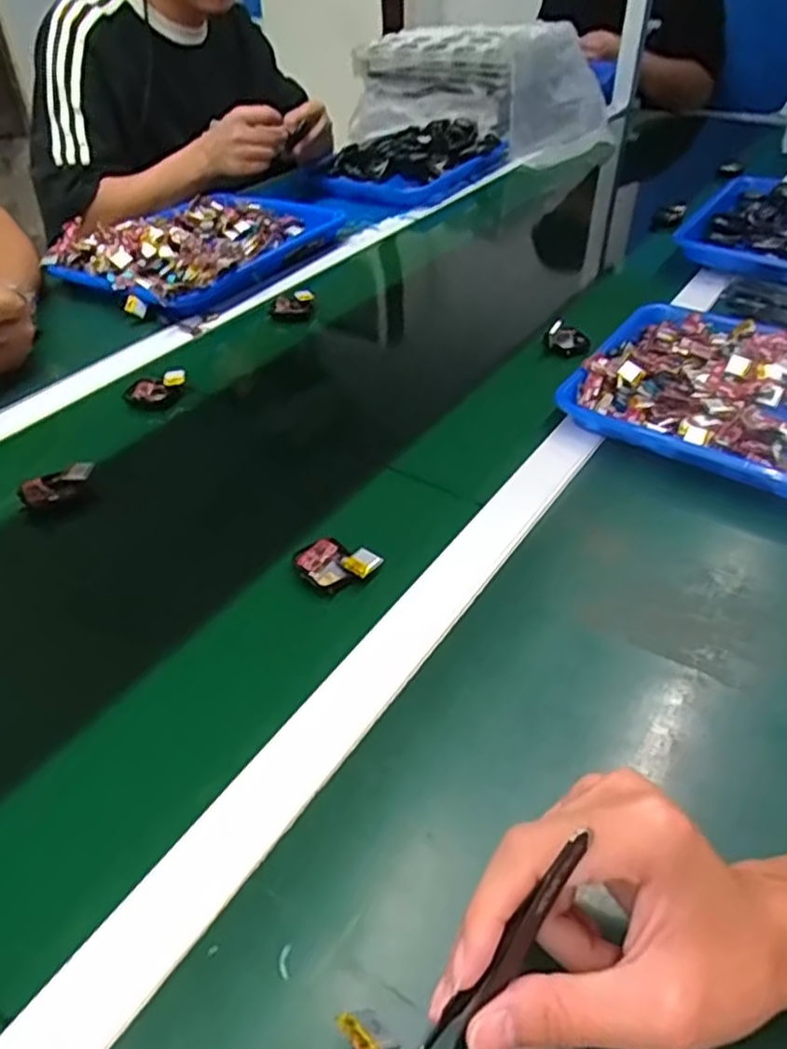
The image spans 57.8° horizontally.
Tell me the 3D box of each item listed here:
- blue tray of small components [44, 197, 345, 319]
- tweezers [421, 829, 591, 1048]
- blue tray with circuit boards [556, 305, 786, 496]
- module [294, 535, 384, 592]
[{"bbox_3d":[-0.235,-0.362,0.913,0.244,0.060,0.339,27,49,30],"label":"blue tray of small components"},{"bbox_3d":[0.033,0.152,0.240,0.011,0.010,0.108,33,90,35],"label":"tweezers"},{"bbox_3d":[0.342,-0.111,0.615,0.329,0.041,0.254,22,47,26],"label":"blue tray with circuit boards"},{"bbox_3d":[-0.041,0.029,0.496,0.056,0.015,0.038,18,45,22],"label":"module"}]

